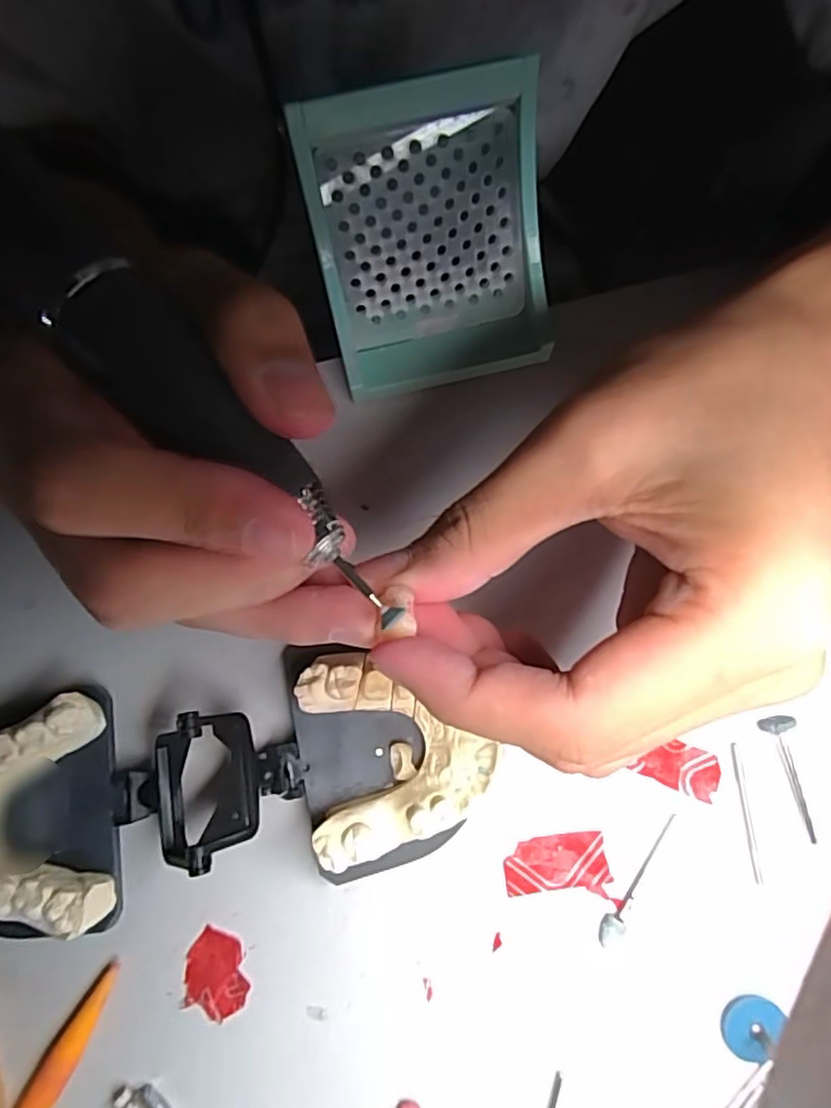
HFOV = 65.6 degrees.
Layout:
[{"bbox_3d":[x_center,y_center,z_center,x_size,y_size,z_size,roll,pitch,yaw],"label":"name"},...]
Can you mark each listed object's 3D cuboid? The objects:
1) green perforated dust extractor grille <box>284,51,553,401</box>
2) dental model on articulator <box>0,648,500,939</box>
[{"bbox_3d":[0.005,-0.102,0.218,0.074,0.094,0.012,-13,39,-2],"label":"green perforated dust extractor grille"},{"bbox_3d":[-0.064,0.071,0.201,0.165,0.033,0.064,-12,77,-2],"label":"dental model on articulator"}]

